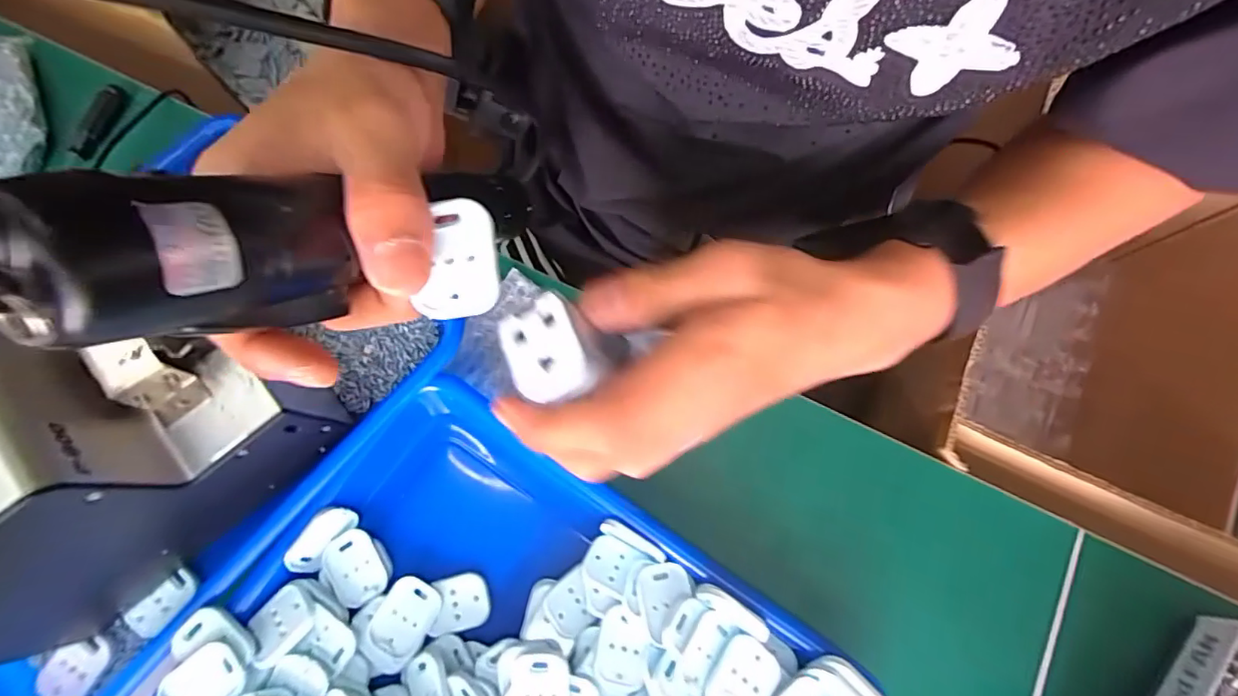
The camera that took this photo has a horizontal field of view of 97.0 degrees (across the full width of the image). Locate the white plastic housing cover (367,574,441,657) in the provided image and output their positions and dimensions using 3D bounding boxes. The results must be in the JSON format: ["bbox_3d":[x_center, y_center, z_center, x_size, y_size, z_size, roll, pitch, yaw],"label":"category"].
[{"bbox_3d":[-0.121,0.153,0.311,0.031,0.004,0.039,28,68,-1],"label":"white plastic housing cover"}]

